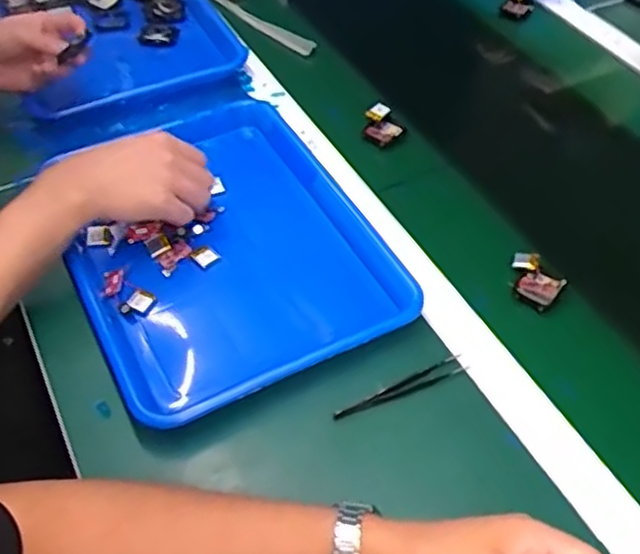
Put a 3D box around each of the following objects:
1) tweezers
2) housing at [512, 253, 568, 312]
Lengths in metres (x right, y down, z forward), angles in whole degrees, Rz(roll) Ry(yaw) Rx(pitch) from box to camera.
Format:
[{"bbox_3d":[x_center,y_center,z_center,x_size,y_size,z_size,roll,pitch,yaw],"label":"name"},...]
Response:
[{"bbox_3d":[0.064,0.087,0.555,0.112,0.009,0.015,-20,52,-17],"label":"tweezers"},{"bbox_3d":[0.189,0.003,0.630,0.039,0.014,0.053,-26,54,-21],"label":"housing"}]

